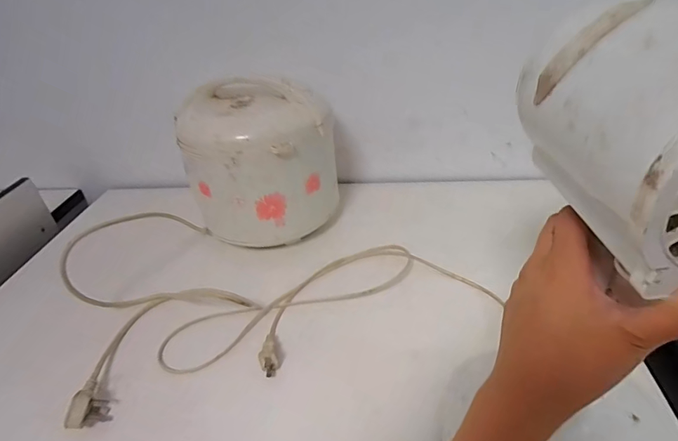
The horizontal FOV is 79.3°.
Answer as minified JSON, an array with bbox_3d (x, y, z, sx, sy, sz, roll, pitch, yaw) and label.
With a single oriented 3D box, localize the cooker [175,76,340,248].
[{"bbox_3d":[-0.114,-0.078,0.625,0.174,0.229,0.183,20,44,32],"label":"cooker"}]

